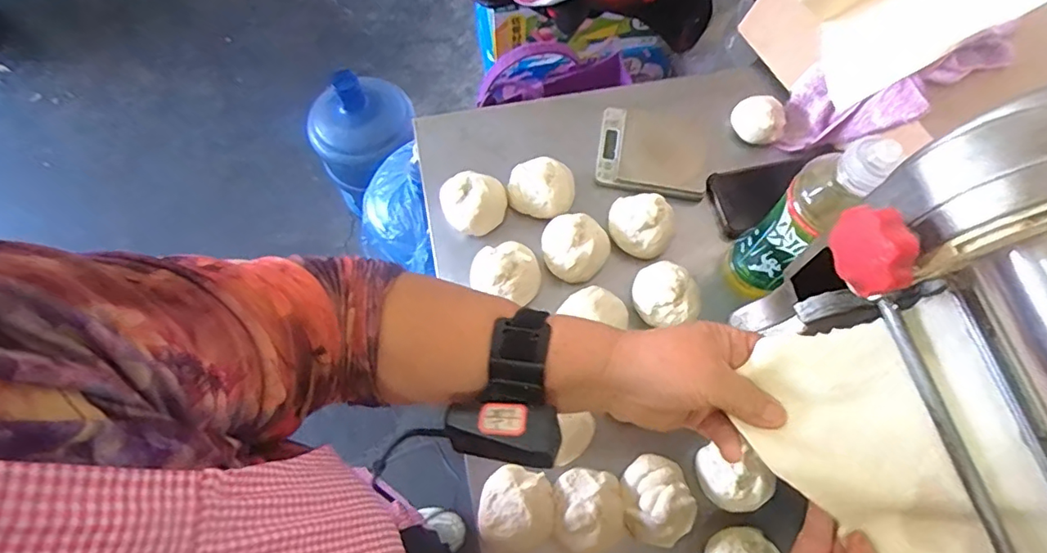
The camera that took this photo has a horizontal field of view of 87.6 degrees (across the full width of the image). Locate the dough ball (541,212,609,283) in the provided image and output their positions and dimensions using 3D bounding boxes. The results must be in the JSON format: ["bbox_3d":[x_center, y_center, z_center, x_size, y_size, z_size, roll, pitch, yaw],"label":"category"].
[{"bbox_3d":[0.055,-0.029,0.584,0.066,0.038,0.068,1,70,-2],"label":"dough ball"}]

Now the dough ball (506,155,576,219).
[{"bbox_3d":[0.018,-0.096,0.607,0.076,0.046,0.057,20,70,5],"label":"dough ball"}]

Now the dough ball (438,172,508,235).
[{"bbox_3d":[-0.055,-0.076,0.603,0.068,0.049,0.063,1,70,-2],"label":"dough ball"}]

